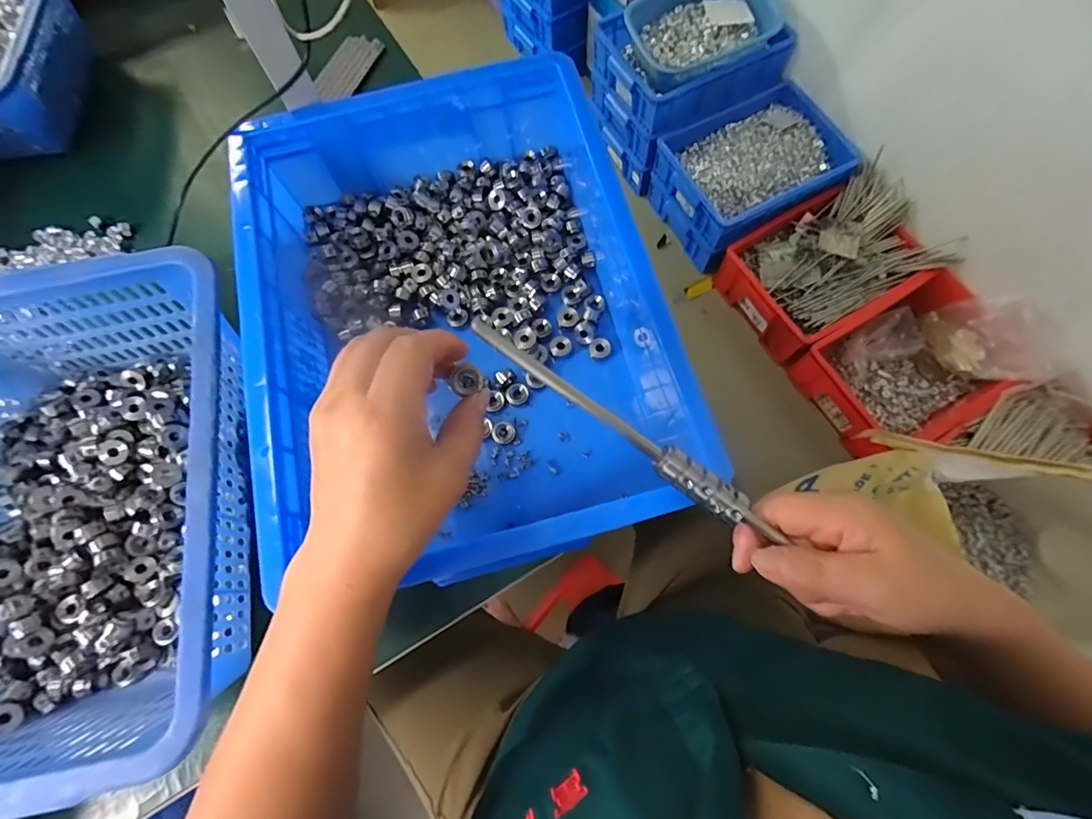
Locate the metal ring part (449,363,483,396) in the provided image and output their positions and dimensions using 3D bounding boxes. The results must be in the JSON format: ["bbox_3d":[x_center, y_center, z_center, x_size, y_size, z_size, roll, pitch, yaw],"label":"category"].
[{"bbox_3d":[-0.046,-0.017,0.281,0.018,0.010,0.016,-32,100,-21],"label":"metal ring part"}]

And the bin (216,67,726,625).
[{"bbox_3d":[-0.076,-0.085,0.413,0.303,0.106,0.408,-15,73,-4],"label":"bin"}]

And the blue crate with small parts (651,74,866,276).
[{"bbox_3d":[0.554,-0.643,1.330,0.467,0.167,0.347,-28,74,-7],"label":"blue crate with small parts"}]

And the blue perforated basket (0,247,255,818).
[{"bbox_3d":[-0.347,0.075,0.361,0.269,0.100,0.345,-7,72,-1],"label":"blue perforated basket"}]

